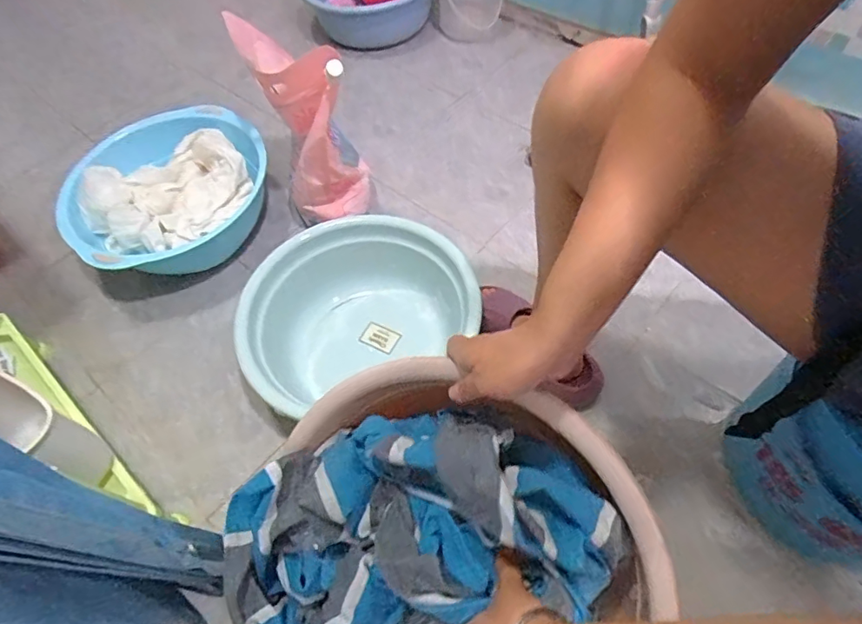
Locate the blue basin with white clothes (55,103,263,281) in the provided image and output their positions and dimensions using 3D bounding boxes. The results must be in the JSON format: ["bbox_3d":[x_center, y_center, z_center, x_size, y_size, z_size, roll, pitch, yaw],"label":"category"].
[{"bbox_3d":[-0.457,-0.218,0.923,0.322,0.112,0.352,-2,56,3],"label":"blue basin with white clothes"}]

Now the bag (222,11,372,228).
[{"bbox_3d":[-0.198,-0.301,0.860,0.145,0.306,0.192,-18,57,-7],"label":"bag"}]

